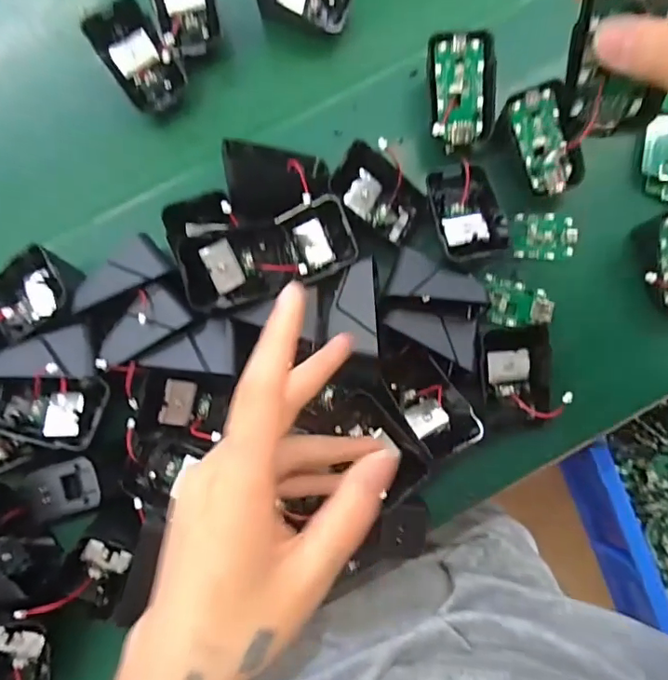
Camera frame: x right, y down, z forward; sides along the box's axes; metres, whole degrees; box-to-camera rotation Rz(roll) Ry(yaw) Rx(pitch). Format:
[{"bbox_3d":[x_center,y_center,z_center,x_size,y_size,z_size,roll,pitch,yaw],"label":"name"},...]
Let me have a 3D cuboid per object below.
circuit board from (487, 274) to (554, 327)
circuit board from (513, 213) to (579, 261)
[{"bbox_3d":[0.128,-0.024,0.359,0.046,0.004,0.031,14,83,1],"label":"circuit board"},{"bbox_3d":[0.148,-0.073,0.363,0.044,0.004,0.033,2,83,0],"label":"circuit board"}]

